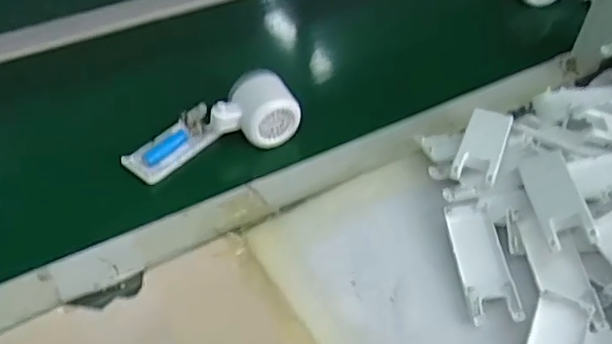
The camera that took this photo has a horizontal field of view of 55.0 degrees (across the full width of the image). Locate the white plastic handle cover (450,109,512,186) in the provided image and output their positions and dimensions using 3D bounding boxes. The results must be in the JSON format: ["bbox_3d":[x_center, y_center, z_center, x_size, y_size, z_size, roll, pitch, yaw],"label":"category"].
[{"bbox_3d":[0.169,-0.028,0.555,0.038,0.011,0.100,19,51,15],"label":"white plastic handle cover"}]

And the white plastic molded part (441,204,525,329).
[{"bbox_3d":[0.146,0.073,0.486,0.039,0.022,0.104,-5,48,-5],"label":"white plastic molded part"}]

